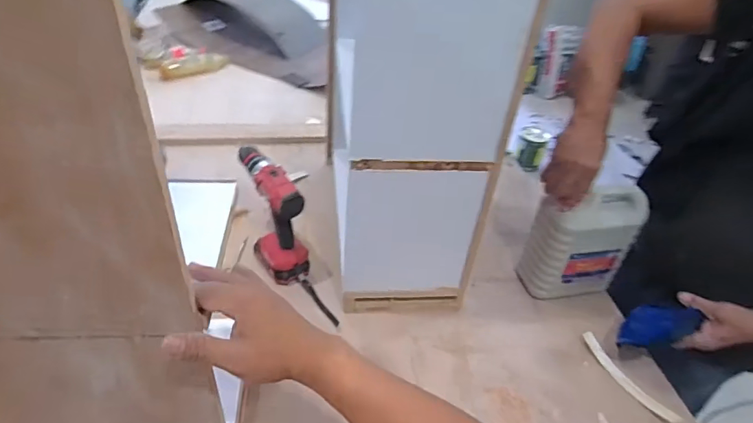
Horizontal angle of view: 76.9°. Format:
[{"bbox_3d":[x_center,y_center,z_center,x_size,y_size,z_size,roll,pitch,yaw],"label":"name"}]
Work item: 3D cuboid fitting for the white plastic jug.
[{"bbox_3d":[0.386,0.058,0.902,0.164,0.232,0.095,-7,41,-15],"label":"white plastic jug"}]

